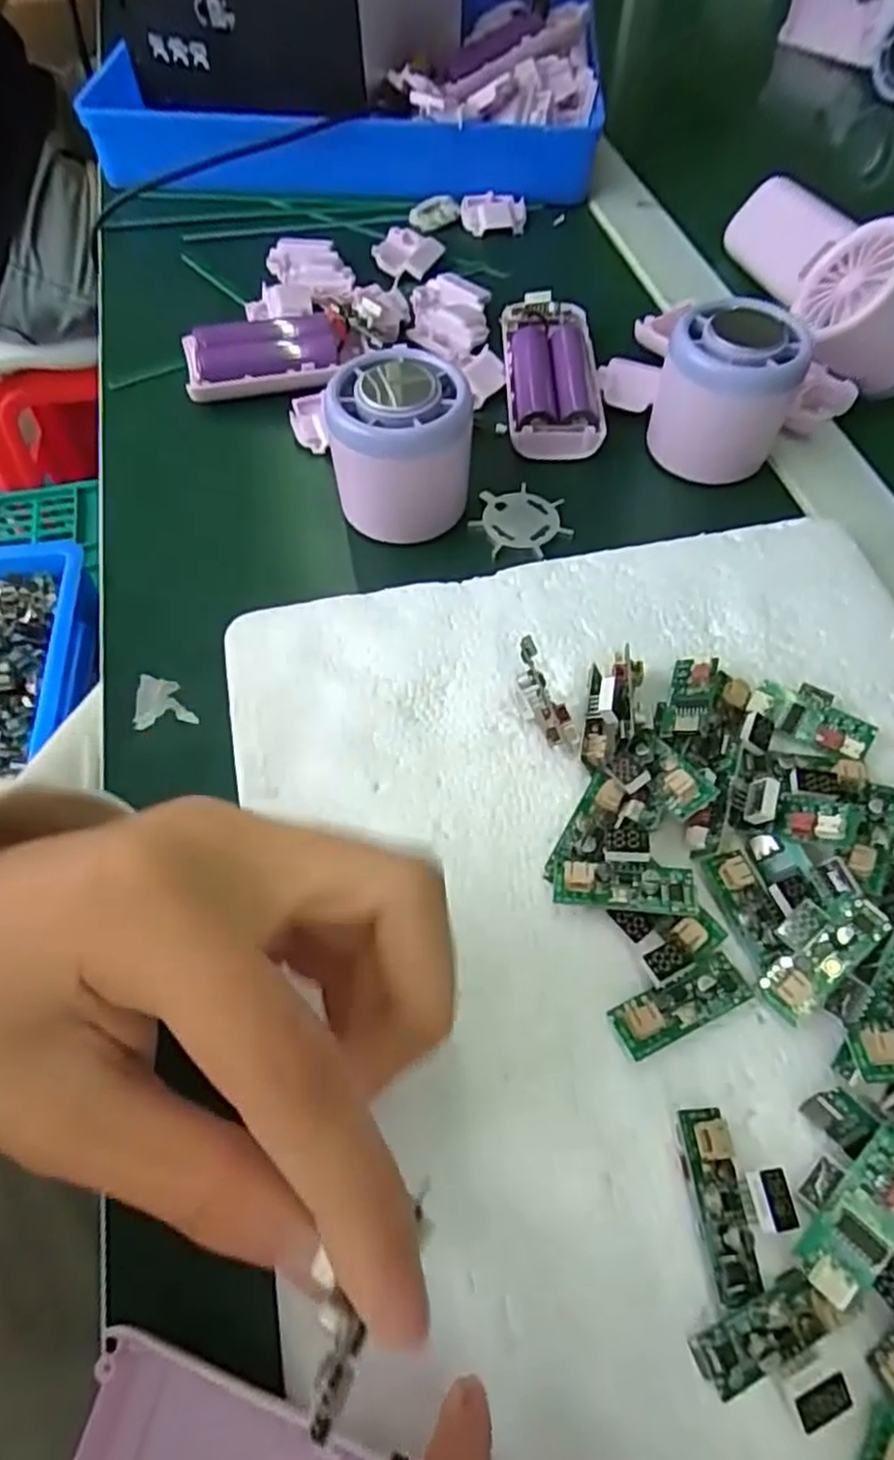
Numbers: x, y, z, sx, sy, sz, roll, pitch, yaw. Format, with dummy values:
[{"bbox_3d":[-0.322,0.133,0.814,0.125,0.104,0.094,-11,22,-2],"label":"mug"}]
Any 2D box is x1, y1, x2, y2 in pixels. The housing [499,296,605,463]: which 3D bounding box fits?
[{"bbox_3d":[0.050,-0.171,0.346,0.044,0.020,0.095,-1,59,-1],"label":"housing"}]

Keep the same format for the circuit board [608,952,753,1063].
[{"bbox_3d":[0.064,0.074,0.196,0.039,0.012,0.014,-22,61,-13],"label":"circuit board"}]

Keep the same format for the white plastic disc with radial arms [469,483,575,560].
[{"bbox_3d":[0.031,-0.089,0.309,0.040,0.004,0.038,-9,59,-5],"label":"white plastic disc with radial arms"}]

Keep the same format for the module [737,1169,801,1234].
[{"bbox_3d":[0.076,0.111,0.171,0.010,0.006,0.012,-4,59,-3],"label":"module"}]

